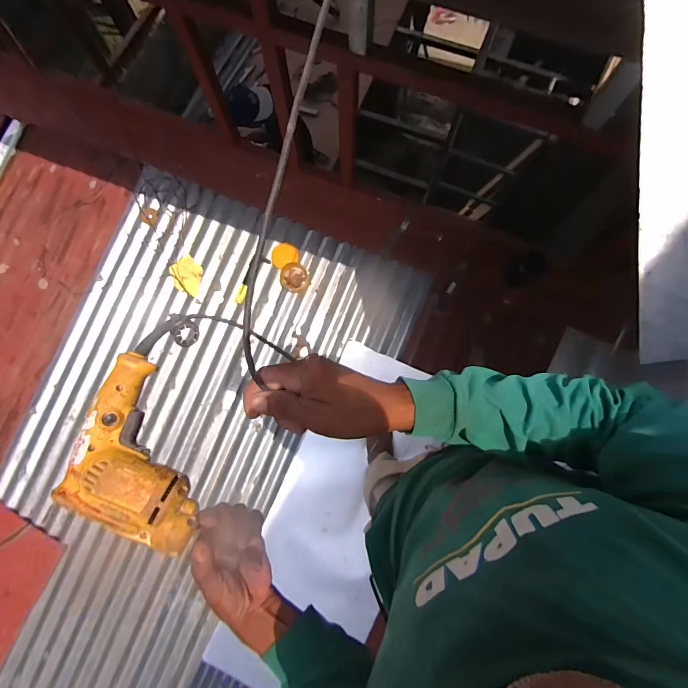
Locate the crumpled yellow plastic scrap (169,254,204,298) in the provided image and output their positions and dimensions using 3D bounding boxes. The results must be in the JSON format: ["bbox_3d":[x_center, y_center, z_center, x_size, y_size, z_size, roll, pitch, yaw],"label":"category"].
[{"bbox_3d":[-0.711,-0.310,1.665,0.139,0.024,0.184,-44,81,-7],"label":"crumpled yellow plastic scrap"}]

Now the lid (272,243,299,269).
[{"bbox_3d":[-0.264,-0.396,1.615,0.117,0.023,0.105,-21,79,-3],"label":"lid"}]

